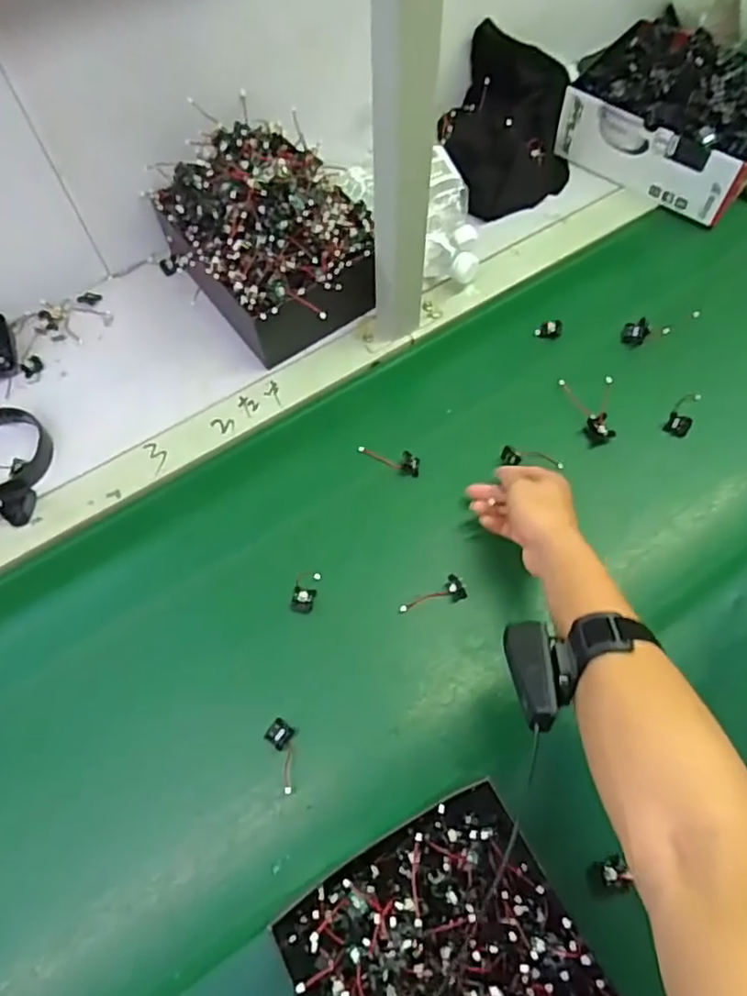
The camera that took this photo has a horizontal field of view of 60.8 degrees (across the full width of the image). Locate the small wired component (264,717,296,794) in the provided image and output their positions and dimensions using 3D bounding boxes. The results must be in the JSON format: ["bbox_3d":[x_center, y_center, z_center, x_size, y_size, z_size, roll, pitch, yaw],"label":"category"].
[{"bbox_3d":[-0.080,0.218,0.540,0.025,0.013,0.059,0,64,0],"label":"small wired component"}]

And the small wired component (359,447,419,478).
[{"bbox_3d":[0.018,-0.044,0.663,0.068,0.010,0.021,23,66,11],"label":"small wired component"}]

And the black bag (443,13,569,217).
[{"bbox_3d":[0.177,-0.482,0.828,0.162,0.101,0.245,3,64,2],"label":"black bag"}]

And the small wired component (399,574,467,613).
[{"bbox_3d":[0.056,0.093,0.599,0.064,0.014,0.022,-21,65,-10],"label":"small wired component"}]

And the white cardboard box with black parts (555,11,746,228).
[{"bbox_3d":[0.391,-0.493,0.818,0.251,0.132,0.183,35,69,16],"label":"white cardboard box with black parts"}]

